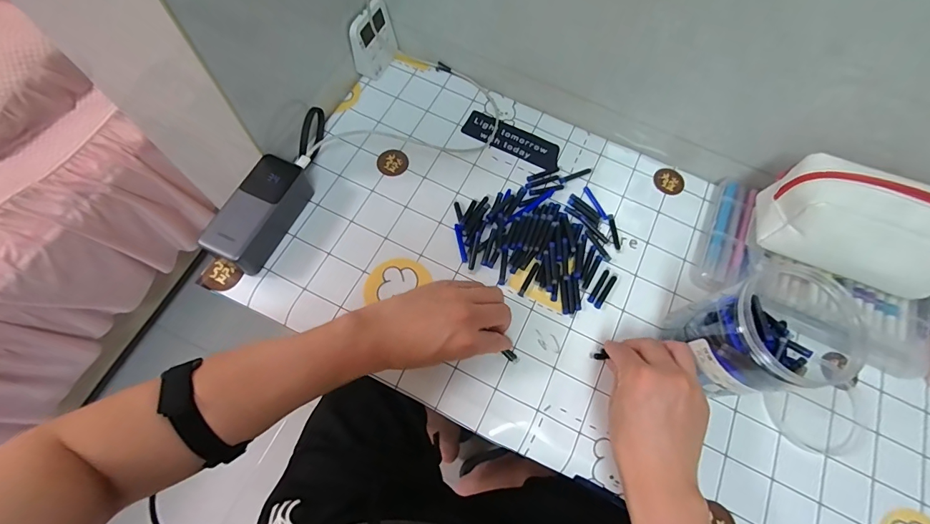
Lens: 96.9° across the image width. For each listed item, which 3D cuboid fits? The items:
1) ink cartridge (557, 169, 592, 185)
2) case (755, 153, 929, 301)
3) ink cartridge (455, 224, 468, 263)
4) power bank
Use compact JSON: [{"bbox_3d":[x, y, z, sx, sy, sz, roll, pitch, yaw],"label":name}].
[{"bbox_3d":[0.145,-0.113,0.543,0.050,0.004,0.009,-24,73,-11],"label":"ink cartridge"},{"bbox_3d":[0.414,-0.035,0.410,0.192,0.089,0.092,19,68,4],"label":"case"},{"bbox_3d":[-0.004,-0.023,0.493,0.008,0.004,0.048,-9,71,-6],"label":"ink cartridge"},{"bbox_3d":[-0.230,-0.056,0.470,0.053,0.054,0.134,22,68,6],"label":"power bank"}]

